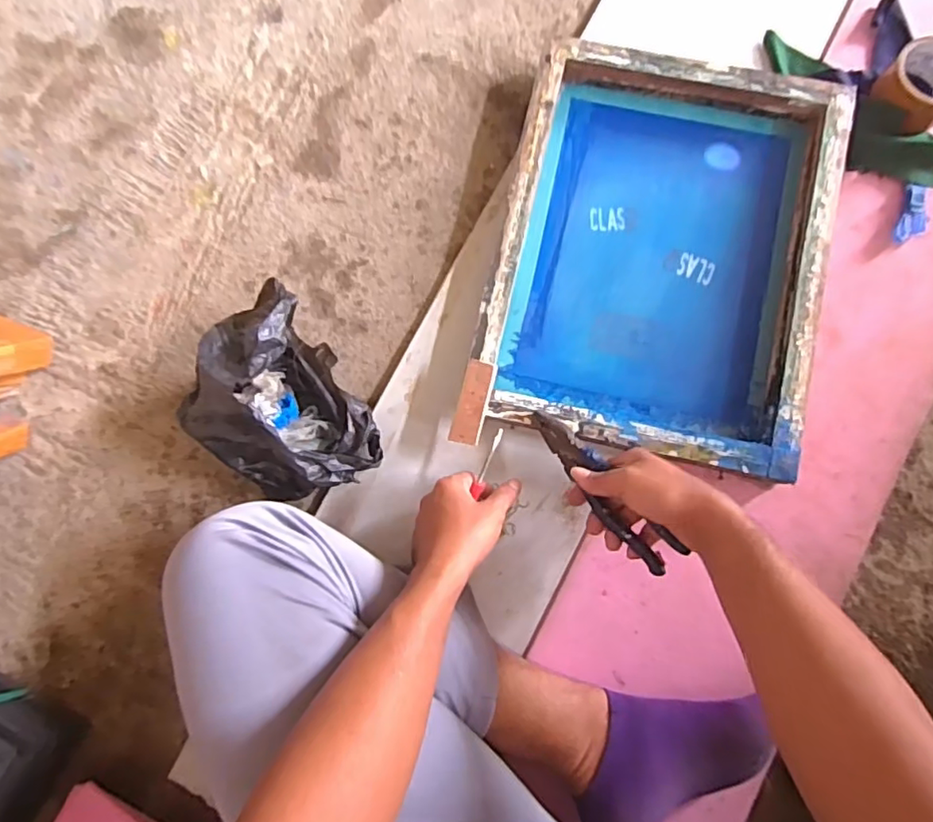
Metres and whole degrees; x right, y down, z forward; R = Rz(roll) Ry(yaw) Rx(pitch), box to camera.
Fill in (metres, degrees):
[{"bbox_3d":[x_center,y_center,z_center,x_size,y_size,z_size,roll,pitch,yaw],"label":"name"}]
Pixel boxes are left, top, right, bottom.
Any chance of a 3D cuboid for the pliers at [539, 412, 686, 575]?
[{"bbox_3d":[0.134,0.073,0.574,0.036,0.023,0.191,-38,73,-3],"label":"pliers"}]

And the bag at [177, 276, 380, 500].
[{"bbox_3d":[-0.202,-0.002,0.623,0.152,0.138,0.203,-33,83,-3],"label":"bag"}]

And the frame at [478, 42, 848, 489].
[{"bbox_3d":[0.218,-0.179,0.667,0.353,0.046,0.452,13,83,3],"label":"frame"}]

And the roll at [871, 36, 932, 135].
[{"bbox_3d":[0.529,-0.377,0.683,0.088,0.047,0.089,-40,83,-4],"label":"roll"}]

